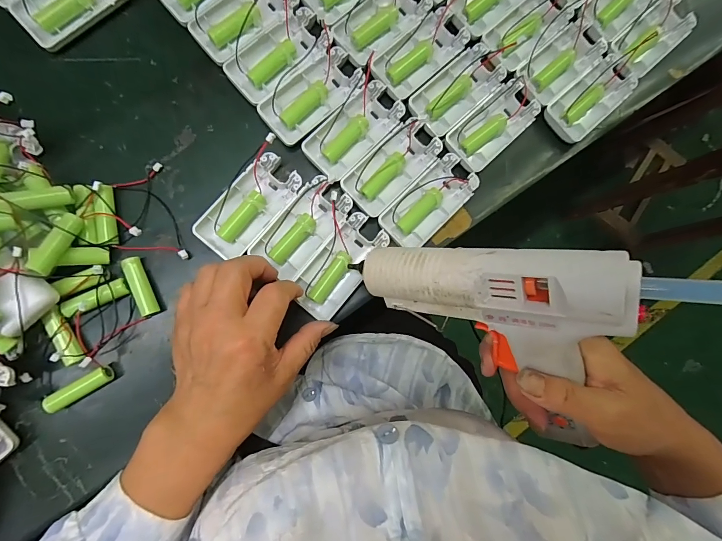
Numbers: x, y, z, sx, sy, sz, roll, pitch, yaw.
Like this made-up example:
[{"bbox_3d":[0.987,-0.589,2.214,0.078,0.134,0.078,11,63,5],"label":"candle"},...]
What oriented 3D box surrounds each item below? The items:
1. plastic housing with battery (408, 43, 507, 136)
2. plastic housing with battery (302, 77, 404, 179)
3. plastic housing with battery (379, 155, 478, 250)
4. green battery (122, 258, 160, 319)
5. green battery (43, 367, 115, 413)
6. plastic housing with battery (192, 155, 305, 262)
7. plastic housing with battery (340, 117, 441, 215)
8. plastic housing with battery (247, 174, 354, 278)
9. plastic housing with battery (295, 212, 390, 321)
[{"bbox_3d":[0.090,-0.167,0.330,0.091,0.015,0.044,-43,91,-6],"label":"plastic housing with battery"},{"bbox_3d":[-0.006,-0.125,0.320,0.093,0.015,0.042,-44,91,-6],"label":"plastic housing with battery"},{"bbox_3d":[0.061,-0.062,0.324,0.045,0.014,0.092,45,84,-1],"label":"plastic housing with battery"},{"bbox_3d":[-0.182,0.013,0.296,0.012,0.011,0.050,-21,89,-5],"label":"green battery"},{"bbox_3d":[-0.225,0.095,0.286,0.049,0.014,0.014,-30,89,-6],"label":"green battery"},{"bbox_3d":[-0.095,-0.054,0.306,0.047,0.011,0.094,41,85,-1],"label":"plastic housing with battery"},{"bbox_3d":[0.027,-0.093,0.323,0.091,0.016,0.047,-45,91,-6],"label":"plastic housing with battery"},{"bbox_3d":[-0.049,-0.037,0.315,0.047,0.020,0.088,39,85,-1],"label":"plastic housing with battery"},{"bbox_3d":[-0.018,-0.004,0.314,0.046,0.016,0.092,32,84,-2],"label":"plastic housing with battery"}]

